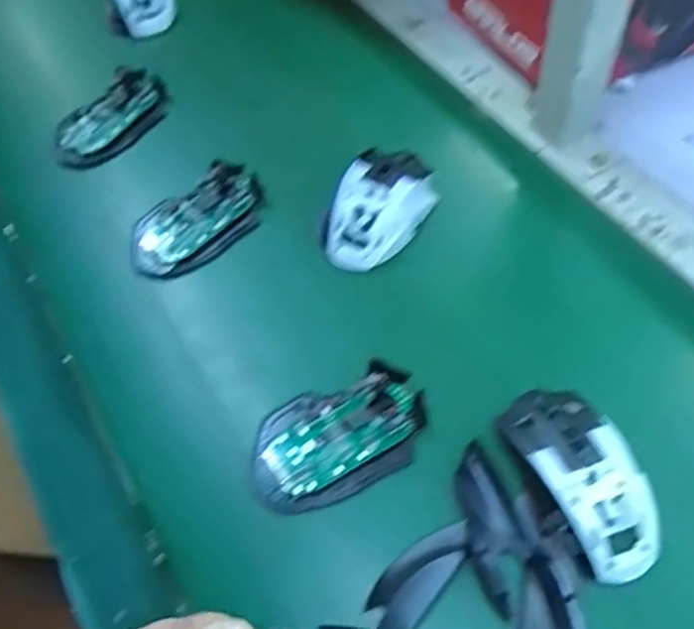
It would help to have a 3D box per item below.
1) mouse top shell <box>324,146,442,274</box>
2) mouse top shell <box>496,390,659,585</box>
[{"bbox_3d":[0.027,-0.084,0.532,0.065,0.039,0.107,23,58,20],"label":"mouse top shell"},{"bbox_3d":[0.137,0.090,0.400,0.056,0.033,0.113,-25,55,-15],"label":"mouse top shell"}]

